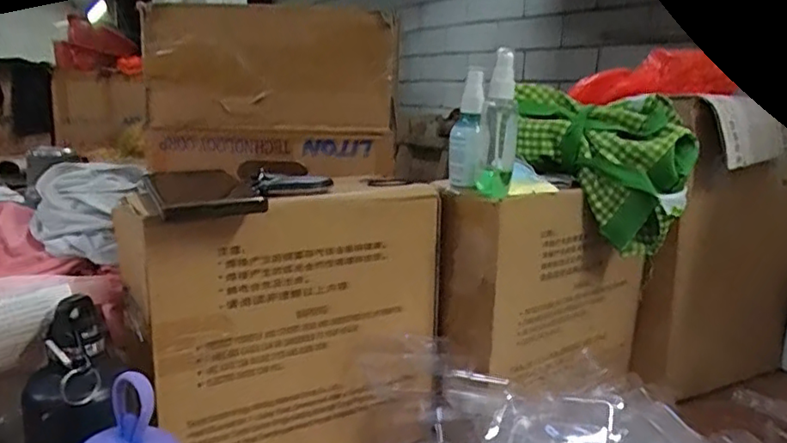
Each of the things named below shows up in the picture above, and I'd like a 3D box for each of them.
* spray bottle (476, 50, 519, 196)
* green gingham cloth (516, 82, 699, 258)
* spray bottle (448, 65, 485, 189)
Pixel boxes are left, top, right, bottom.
[{"bbox_3d":[0.102,-0.093,0.572,0.034,0.134,0.042,5,13,12],"label":"spray bottle"},{"bbox_3d":[0.221,-0.057,0.644,0.184,0.151,0.081,9,14,27],"label":"green gingham cloth"},{"bbox_3d":[0.074,-0.095,0.607,0.030,0.118,0.034,3,12,3],"label":"spray bottle"}]

